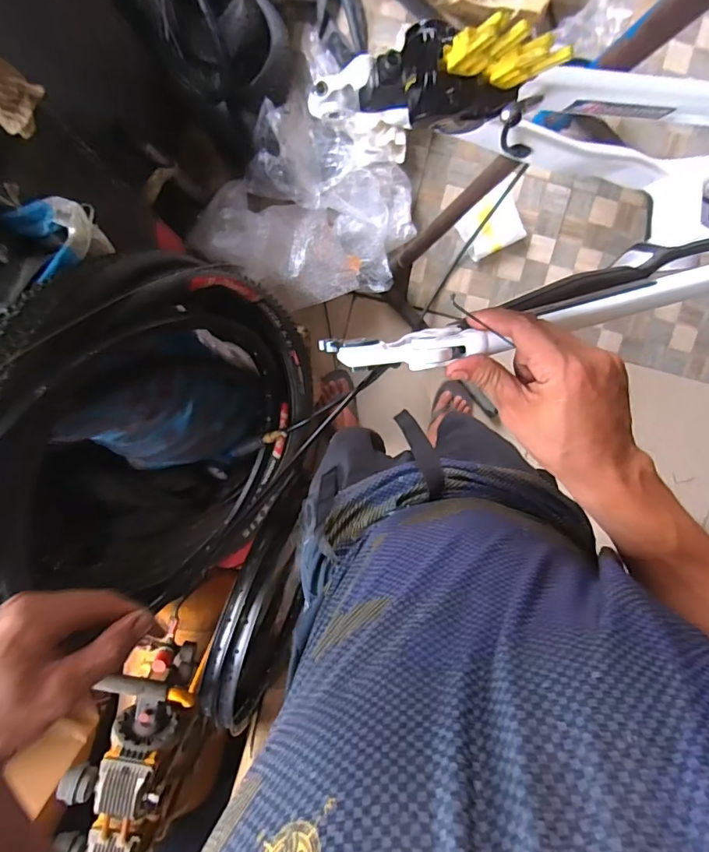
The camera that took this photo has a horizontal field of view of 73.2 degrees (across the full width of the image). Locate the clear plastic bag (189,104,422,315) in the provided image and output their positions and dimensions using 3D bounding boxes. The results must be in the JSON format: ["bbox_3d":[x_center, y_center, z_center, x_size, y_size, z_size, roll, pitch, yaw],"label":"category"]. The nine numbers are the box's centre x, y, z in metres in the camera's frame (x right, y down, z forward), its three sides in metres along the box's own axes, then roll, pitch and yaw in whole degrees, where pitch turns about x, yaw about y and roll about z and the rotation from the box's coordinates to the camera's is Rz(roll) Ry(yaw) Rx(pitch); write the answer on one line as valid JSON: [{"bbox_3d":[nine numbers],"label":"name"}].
[{"bbox_3d":[-0.085,-0.503,1.161,0.441,0.147,0.465,43,96,-8],"label":"clear plastic bag"}]

